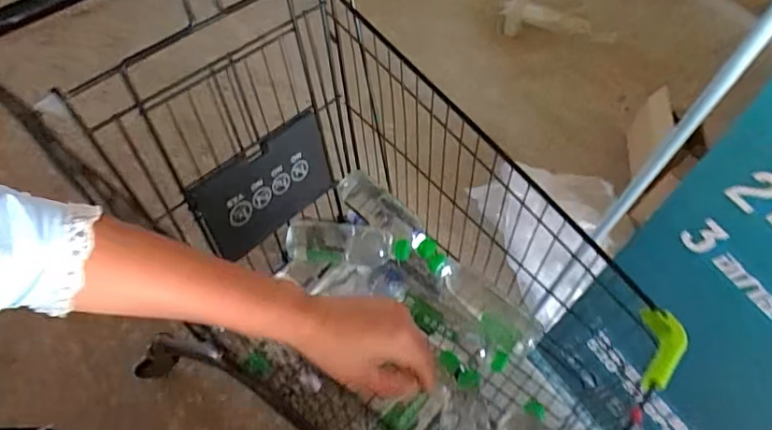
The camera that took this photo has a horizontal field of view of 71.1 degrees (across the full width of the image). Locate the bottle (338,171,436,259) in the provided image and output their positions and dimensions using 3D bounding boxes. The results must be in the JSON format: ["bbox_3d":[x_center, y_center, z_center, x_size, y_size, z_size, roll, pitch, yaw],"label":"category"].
[{"bbox_3d":[0.001,0.001,0.900,0.052,0.050,0.197,-35,65,-24],"label":"bottle"}]

